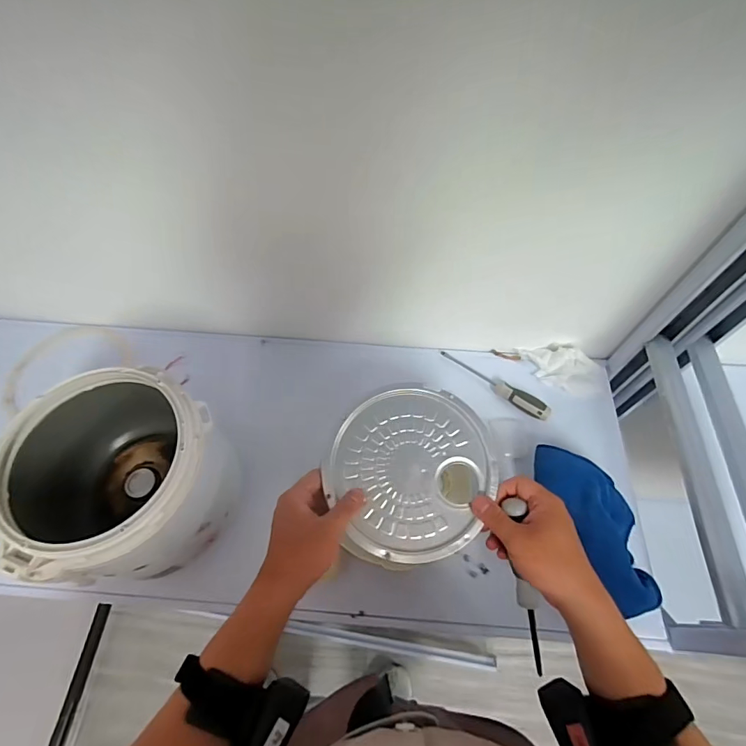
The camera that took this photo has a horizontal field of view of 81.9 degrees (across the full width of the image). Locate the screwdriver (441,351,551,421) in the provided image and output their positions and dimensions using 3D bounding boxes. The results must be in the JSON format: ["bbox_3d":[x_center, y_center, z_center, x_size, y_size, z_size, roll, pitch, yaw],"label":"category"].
[{"bbox_3d":[0.184,0.018,0.661,0.183,0.023,0.028,31,65,15],"label":"screwdriver"}]

